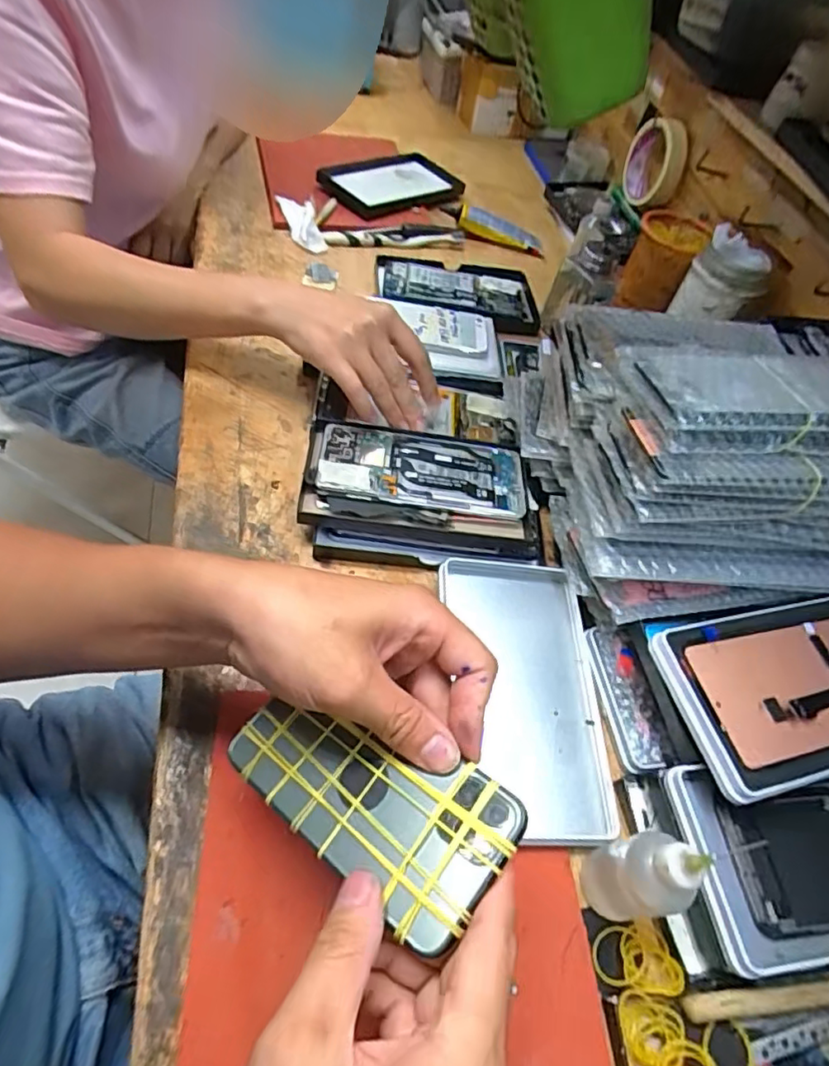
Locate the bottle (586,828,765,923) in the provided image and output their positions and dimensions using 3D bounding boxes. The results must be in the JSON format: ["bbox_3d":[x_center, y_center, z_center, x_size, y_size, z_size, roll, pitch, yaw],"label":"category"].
[{"bbox_3d":[0.117,0.167,0.288,0.036,0.110,0.035,10,53,-4],"label":"bottle"}]

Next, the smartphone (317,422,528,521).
[{"bbox_3d":[0.007,-0.050,0.464,0.160,0.007,0.075,7,56,-6],"label":"smartphone"}]

